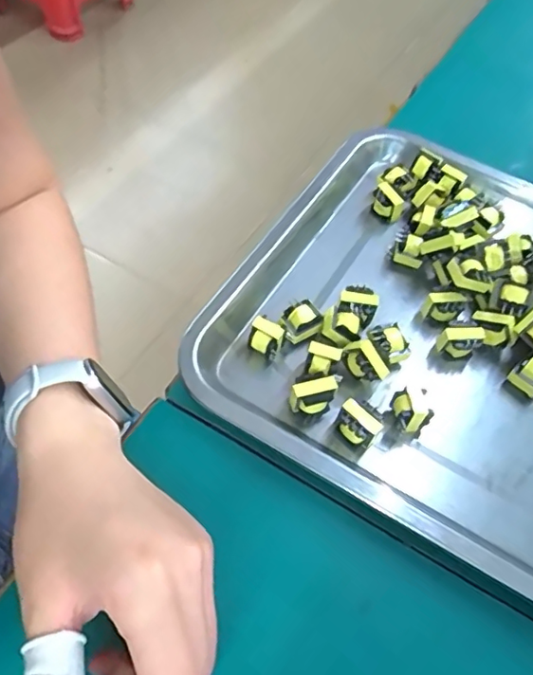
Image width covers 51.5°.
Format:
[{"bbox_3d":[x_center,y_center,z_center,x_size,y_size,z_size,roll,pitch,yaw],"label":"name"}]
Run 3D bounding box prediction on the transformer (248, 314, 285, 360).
[{"bbox_3d":[0.000,0.002,0.339,0.022,0.025,0.013,34,61,17],"label":"transformer"}]

